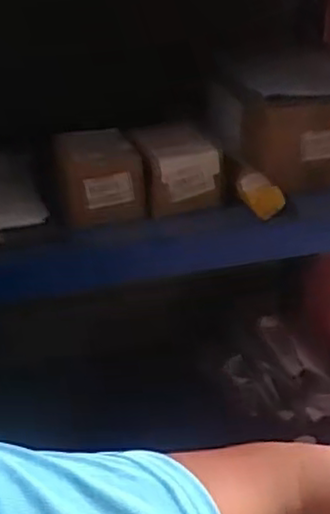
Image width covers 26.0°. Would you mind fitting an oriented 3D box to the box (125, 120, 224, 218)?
[{"bbox_3d":[0.015,-0.125,0.943,0.105,0.086,0.149,-9,28,-7],"label":"box"}]

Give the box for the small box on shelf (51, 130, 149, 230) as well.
[{"bbox_3d":[-0.083,-0.095,0.906,0.097,0.105,0.097,-10,33,-13],"label":"small box on shelf"}]

